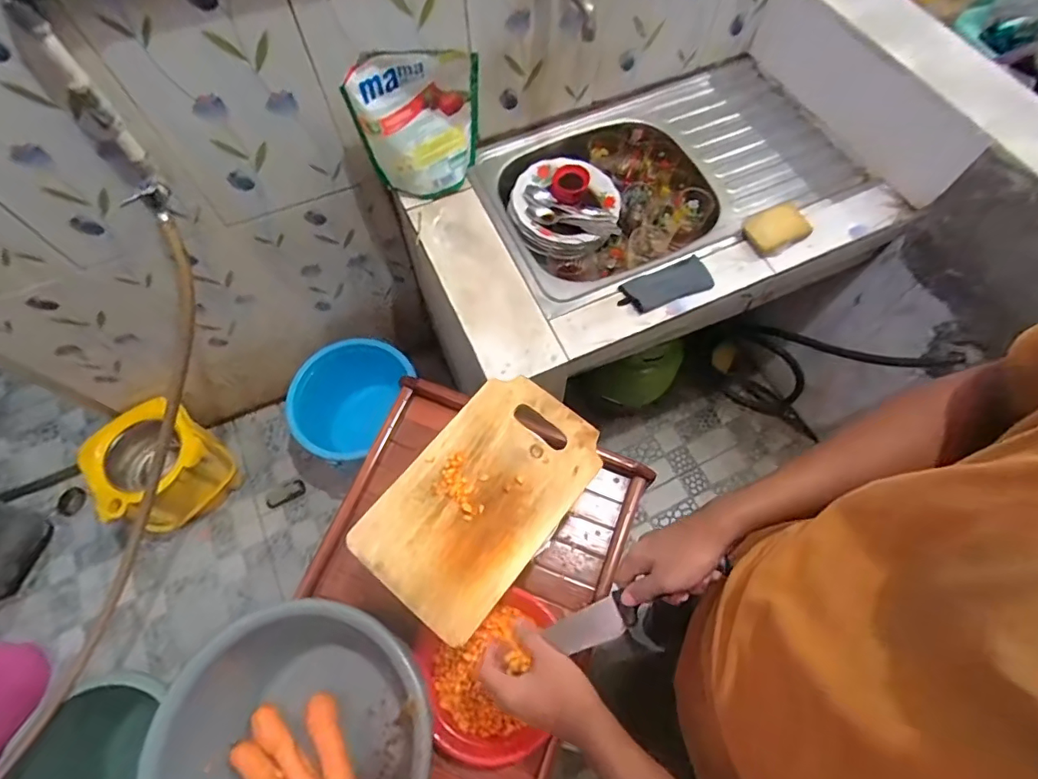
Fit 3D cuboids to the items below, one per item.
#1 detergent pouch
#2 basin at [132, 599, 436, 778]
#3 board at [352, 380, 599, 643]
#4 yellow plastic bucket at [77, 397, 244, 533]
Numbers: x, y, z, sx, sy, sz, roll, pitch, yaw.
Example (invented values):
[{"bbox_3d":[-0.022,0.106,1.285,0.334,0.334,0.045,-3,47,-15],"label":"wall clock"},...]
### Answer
[{"bbox_3d":[-0.151,-0.425,0.842,0.203,0.223,0.060,-24,69,-10],"label":"detergent pouch"},{"bbox_3d":[-0.254,0.421,0.633,0.299,0.158,0.291,0,67,0],"label":"basin"},{"bbox_3d":[-0.042,0.122,0.619,0.176,0.021,0.290,37,71,14],"label":"board"},{"bbox_3d":[-0.862,0.199,1.277,0.225,0.302,0.260,36,71,14],"label":"yellow plastic bucket"}]

